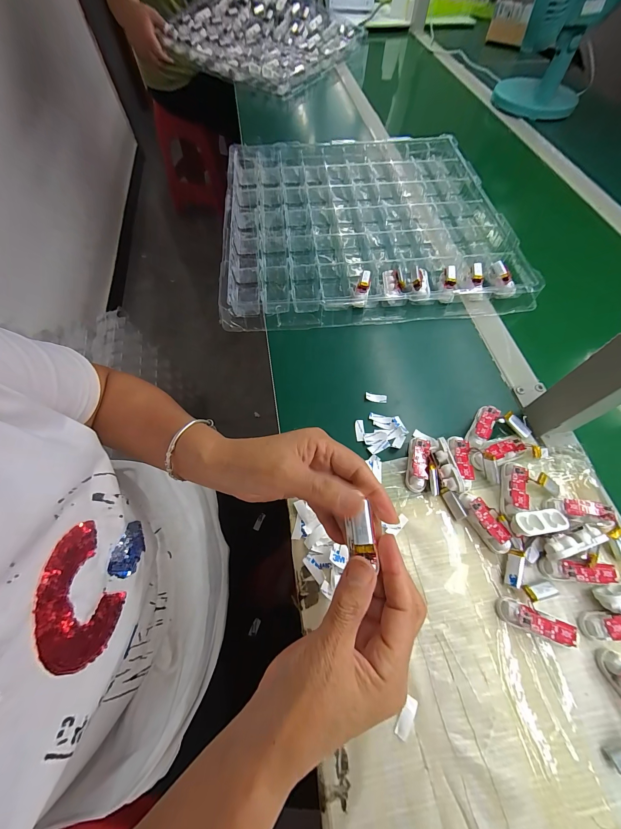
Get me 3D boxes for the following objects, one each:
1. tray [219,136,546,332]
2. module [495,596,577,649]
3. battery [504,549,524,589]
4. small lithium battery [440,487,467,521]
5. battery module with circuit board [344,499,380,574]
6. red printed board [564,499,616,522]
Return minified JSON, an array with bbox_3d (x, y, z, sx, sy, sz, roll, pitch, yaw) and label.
[{"bbox_3d":[0.087,-0.345,0.525,0.455,0.035,0.468,-3,62,-3],"label":"tray"},{"bbox_3d":[0.197,0.182,0.260,0.056,0.017,0.019,14,63,23],"label":"module"},{"bbox_3d":[0.194,0.147,0.284,0.011,0.013,0.034,22,65,11],"label":"battery"},{"bbox_3d":[0.150,0.093,0.312,0.012,0.009,0.034,-21,65,-10],"label":"small lithium battery"},{"bbox_3d":[0.033,0.080,0.200,0.018,0.005,0.037,-4,63,-2],"label":"battery module with circuit board"},{"bbox_3d":[0.277,0.095,0.296,0.043,0.004,0.016,4,91,14],"label":"red printed board"}]

